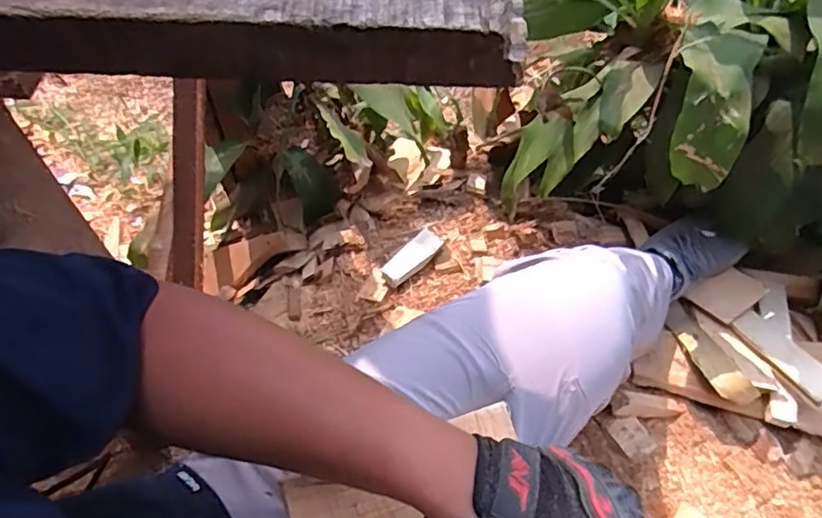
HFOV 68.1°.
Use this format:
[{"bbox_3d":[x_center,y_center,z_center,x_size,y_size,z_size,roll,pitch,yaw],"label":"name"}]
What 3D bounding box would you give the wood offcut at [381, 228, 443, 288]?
[{"bbox_3d":[0.004,-0.004,0.985,0.045,0.018,0.119,37,64,21],"label":"wood offcut"}]

